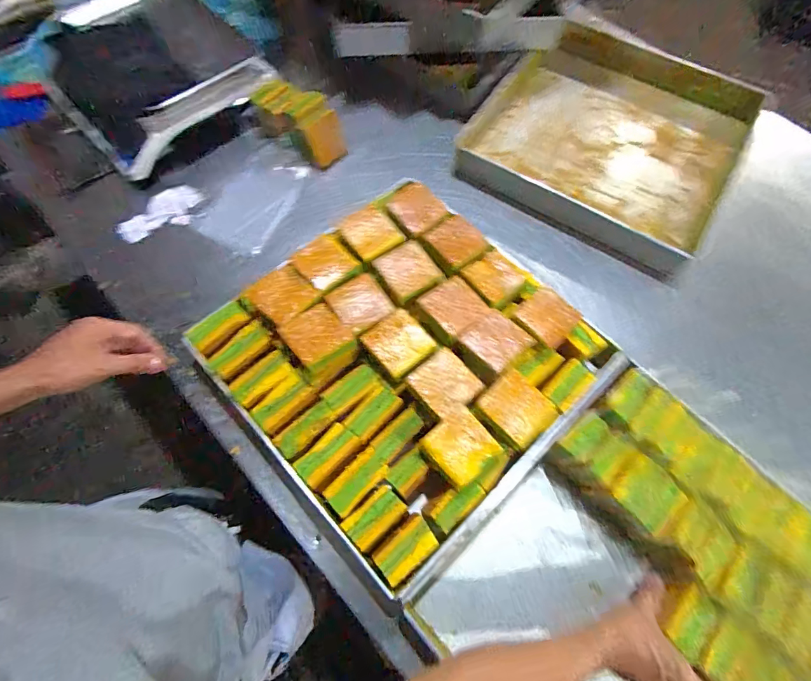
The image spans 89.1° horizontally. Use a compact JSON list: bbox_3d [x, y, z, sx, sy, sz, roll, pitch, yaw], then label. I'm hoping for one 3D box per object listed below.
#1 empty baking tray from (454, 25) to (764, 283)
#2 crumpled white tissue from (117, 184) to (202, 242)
[{"bbox_3d":[0.401,-0.411,0.824,0.471,0.064,0.492,29,69,10],"label":"empty baking tray"},{"bbox_3d":[-0.436,-0.229,0.737,0.145,0.020,0.080,-24,69,-11],"label":"crumpled white tissue"}]

